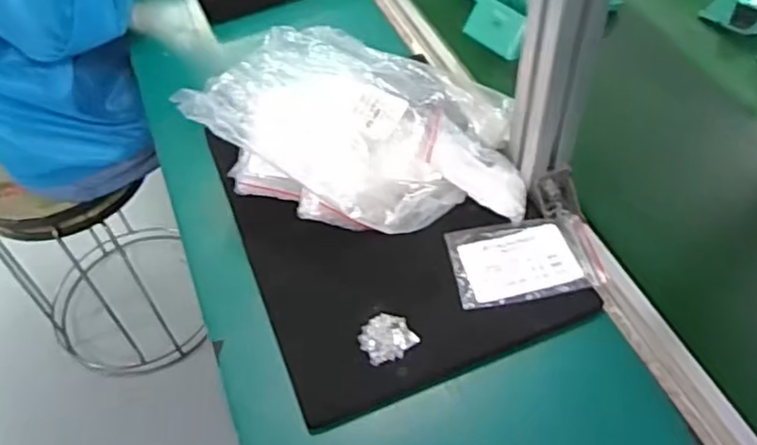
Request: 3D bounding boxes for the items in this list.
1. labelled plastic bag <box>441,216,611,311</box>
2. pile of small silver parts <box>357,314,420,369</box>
[{"bbox_3d":[0.122,0.030,0.558,0.119,0.012,0.076,-8,50,-4],"label":"labelled plastic bag"},{"bbox_3d":[0.007,0.091,0.523,0.040,0.007,0.038,-22,53,-15],"label":"pile of small silver parts"}]

